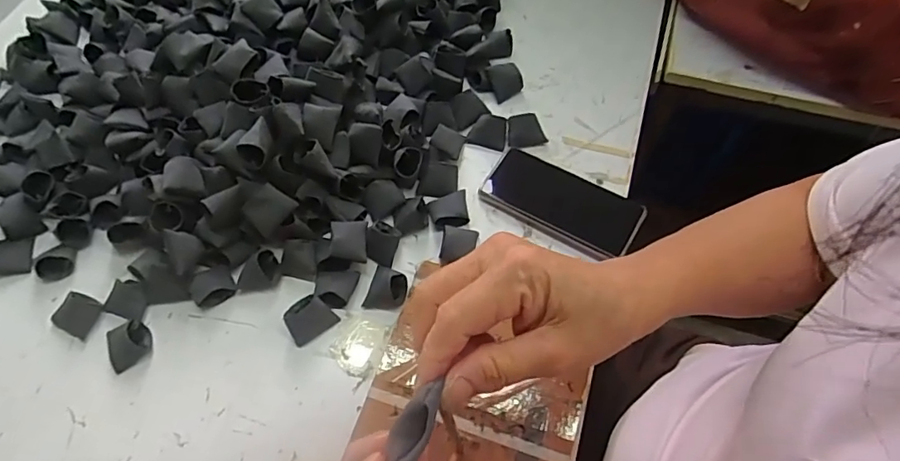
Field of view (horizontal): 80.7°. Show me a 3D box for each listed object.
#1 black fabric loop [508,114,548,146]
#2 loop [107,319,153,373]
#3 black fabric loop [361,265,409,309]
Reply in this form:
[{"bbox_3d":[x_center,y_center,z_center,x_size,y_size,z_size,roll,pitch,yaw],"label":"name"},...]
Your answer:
[{"bbox_3d":[0.086,-0.112,0.600,0.043,0.023,0.031,-7,61,-2],"label":"black fabric loop"},{"bbox_3d":[-0.301,0.105,0.495,0.038,0.013,0.042,-30,64,-14],"label":"loop"},{"bbox_3d":[-0.061,0.056,0.507,0.035,0.028,0.041,18,63,12],"label":"black fabric loop"}]

